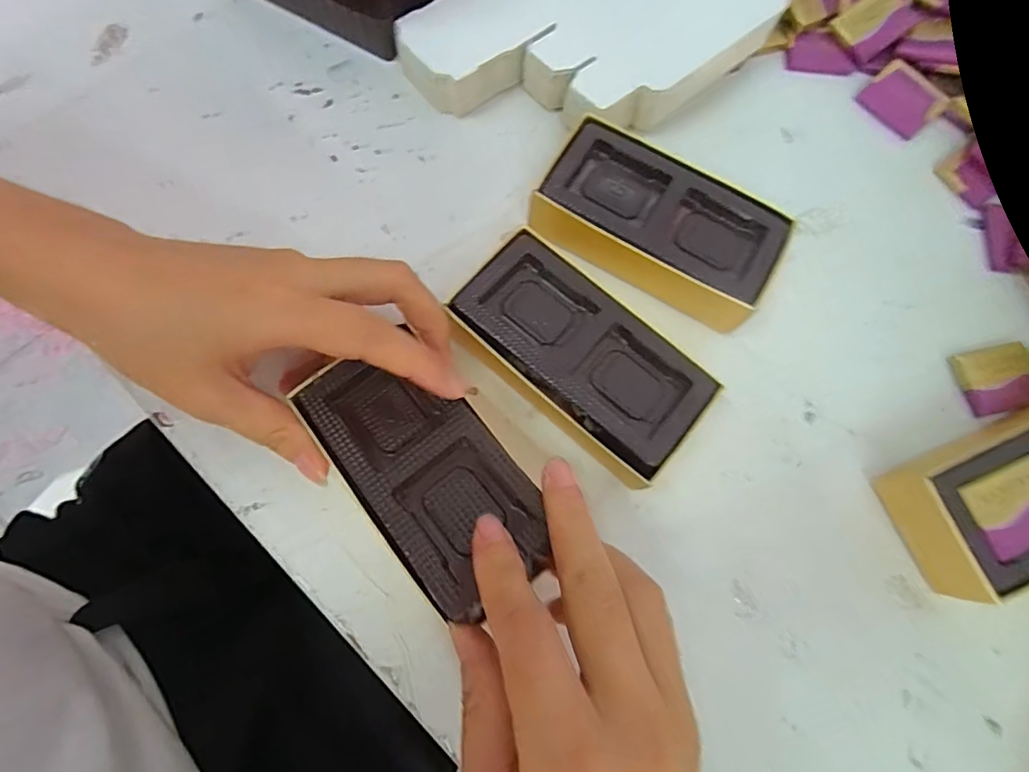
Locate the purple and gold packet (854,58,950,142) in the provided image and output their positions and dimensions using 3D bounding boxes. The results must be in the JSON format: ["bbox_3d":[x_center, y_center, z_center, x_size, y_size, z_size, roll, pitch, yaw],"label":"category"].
[{"bbox_3d":[0.223,-0.164,0.303,0.033,0.007,0.039,-43,80,6],"label":"purple and gold packet"}]

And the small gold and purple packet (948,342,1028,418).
[{"bbox_3d":[0.239,-0.004,0.259,0.038,0.005,0.032,-10,75,-7],"label":"small gold and purple packet"}]

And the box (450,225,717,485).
[{"bbox_3d":[0.027,-0.010,0.237,0.110,0.036,0.059,41,75,8],"label":"box"}]

